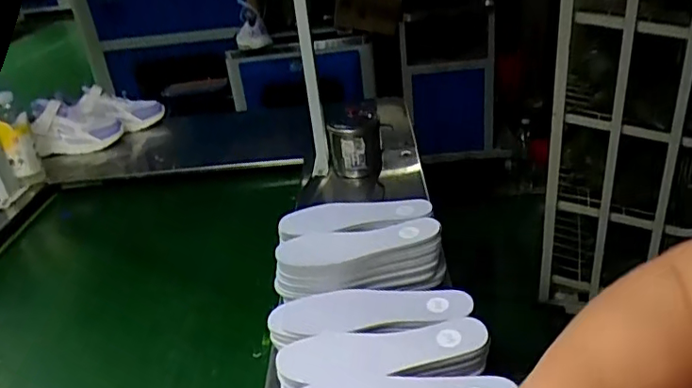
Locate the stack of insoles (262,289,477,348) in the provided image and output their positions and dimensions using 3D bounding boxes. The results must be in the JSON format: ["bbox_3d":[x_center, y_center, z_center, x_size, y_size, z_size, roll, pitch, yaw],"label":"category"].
[{"bbox_3d":[0.028,0.144,0.701,0.240,0.029,0.078,-5,30,1],"label":"stack of insoles"}]

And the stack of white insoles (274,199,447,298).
[{"bbox_3d":[0.017,0.072,0.796,0.219,0.071,0.147,-5,30,1],"label":"stack of white insoles"}]

